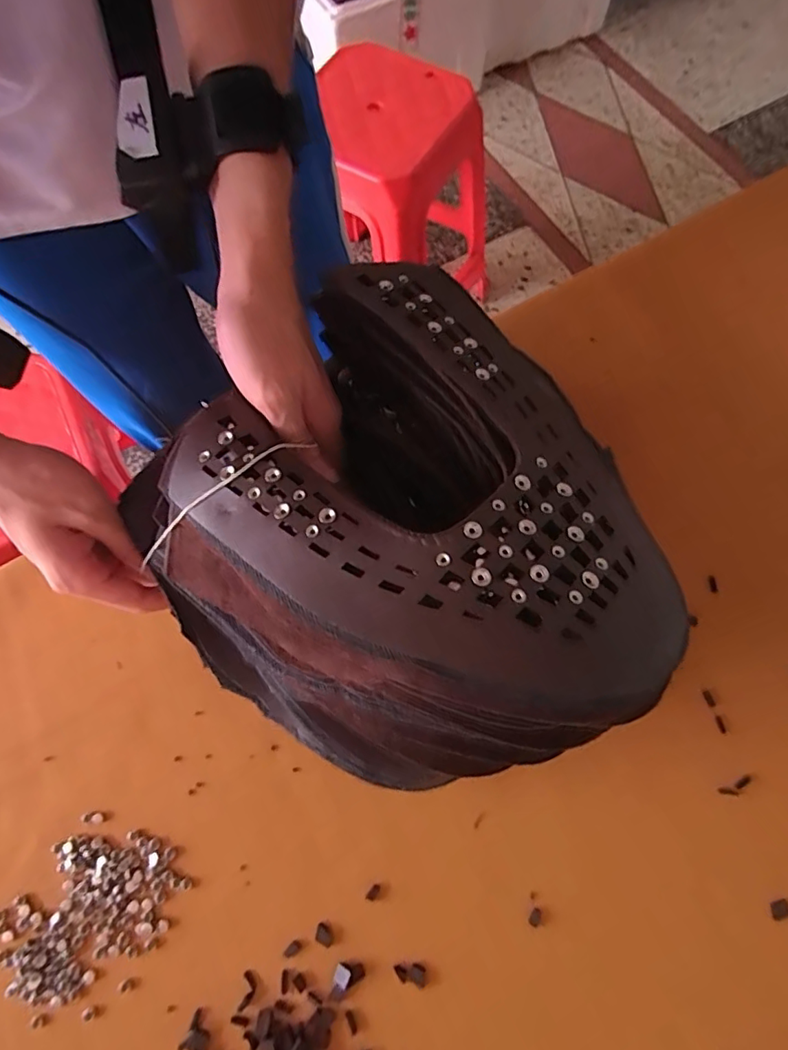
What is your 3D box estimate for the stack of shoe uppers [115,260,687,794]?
[{"bbox_3d":[0.008,0.009,0.275,0.236,0.092,0.241,-40,74,-11],"label":"stack of shoe uppers"}]

